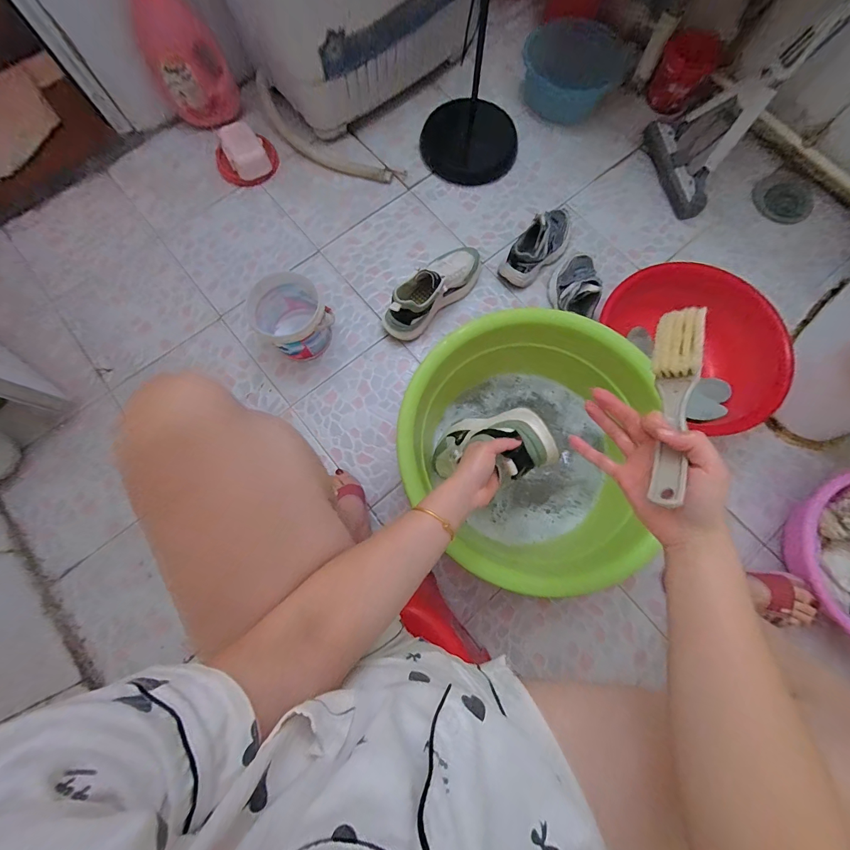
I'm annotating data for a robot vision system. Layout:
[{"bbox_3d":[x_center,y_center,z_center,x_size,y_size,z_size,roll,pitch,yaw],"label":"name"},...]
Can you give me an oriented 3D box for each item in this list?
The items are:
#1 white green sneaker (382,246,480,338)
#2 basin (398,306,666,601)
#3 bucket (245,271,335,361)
[{"bbox_3d":[0.020,-0.322,0.834,0.278,0.104,0.101,-44,82,-9],"label":"white green sneaker"},{"bbox_3d":[0.185,0.024,0.713,0.446,0.194,0.424,16,78,2],"label":"basin"},{"bbox_3d":[-0.285,-0.230,0.791,0.141,0.125,0.151,0,78,-1],"label":"bucket"}]

